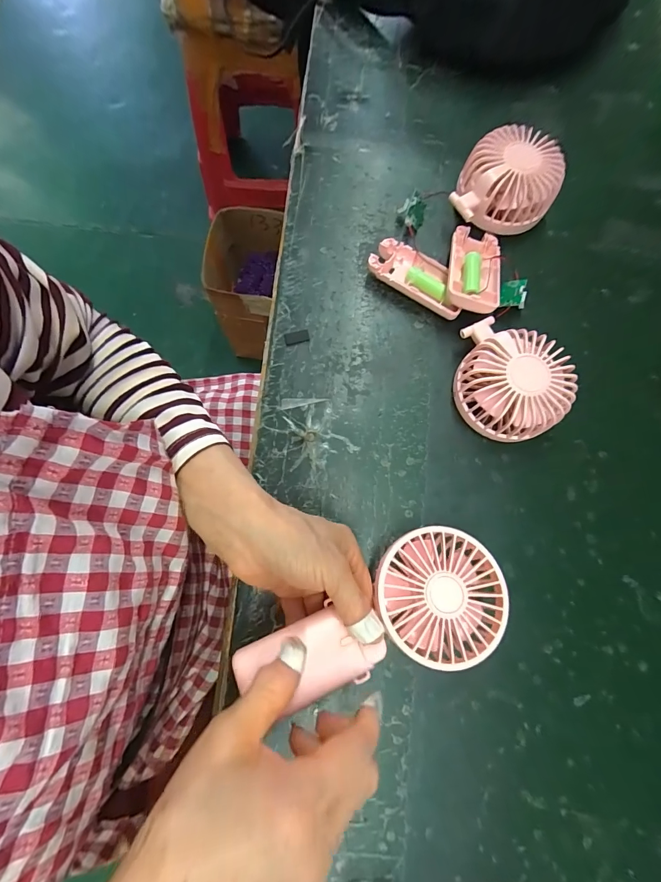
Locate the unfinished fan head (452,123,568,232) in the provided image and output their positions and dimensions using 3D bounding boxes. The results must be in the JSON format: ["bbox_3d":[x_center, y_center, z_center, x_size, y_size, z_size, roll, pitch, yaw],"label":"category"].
[{"bbox_3d":[0.166,-0.241,0.344,0.086,0.060,0.092,0,78,-1],"label":"unfinished fan head"}]

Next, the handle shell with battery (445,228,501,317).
[{"bbox_3d":[0.128,-0.154,0.332,0.046,0.014,0.091,15,64,2],"label":"handle shell with battery"}]

